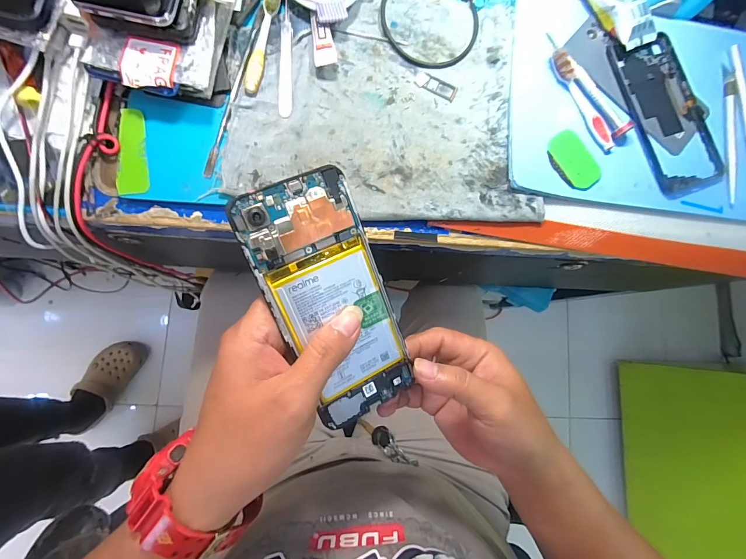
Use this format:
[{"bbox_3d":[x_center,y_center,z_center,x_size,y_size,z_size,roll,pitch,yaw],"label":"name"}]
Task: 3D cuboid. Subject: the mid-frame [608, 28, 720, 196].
[{"bbox_3d":[0.290,-0.163,0.363,0.077,0.007,0.157,-18,85,-9],"label":"mid-frame"}]

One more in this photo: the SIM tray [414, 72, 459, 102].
[{"bbox_3d":[0.060,-0.182,0.348,0.040,0.004,0.016,24,80,-4],"label":"SIM tray"}]

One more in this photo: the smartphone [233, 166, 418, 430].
[{"bbox_3d":[-0.024,0.015,0.227,0.068,0.004,0.155,-25,107,-17],"label":"smartphone"}]

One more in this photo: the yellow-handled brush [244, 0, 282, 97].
[{"bbox_3d":[-0.097,-0.211,0.325,0.013,0.008,0.101,13,81,-5],"label":"yellow-handled brush"}]

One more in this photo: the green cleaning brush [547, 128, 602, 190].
[{"bbox_3d":[0.189,-0.112,0.347,0.041,0.006,0.057,-33,87,-10],"label":"green cleaning brush"}]

